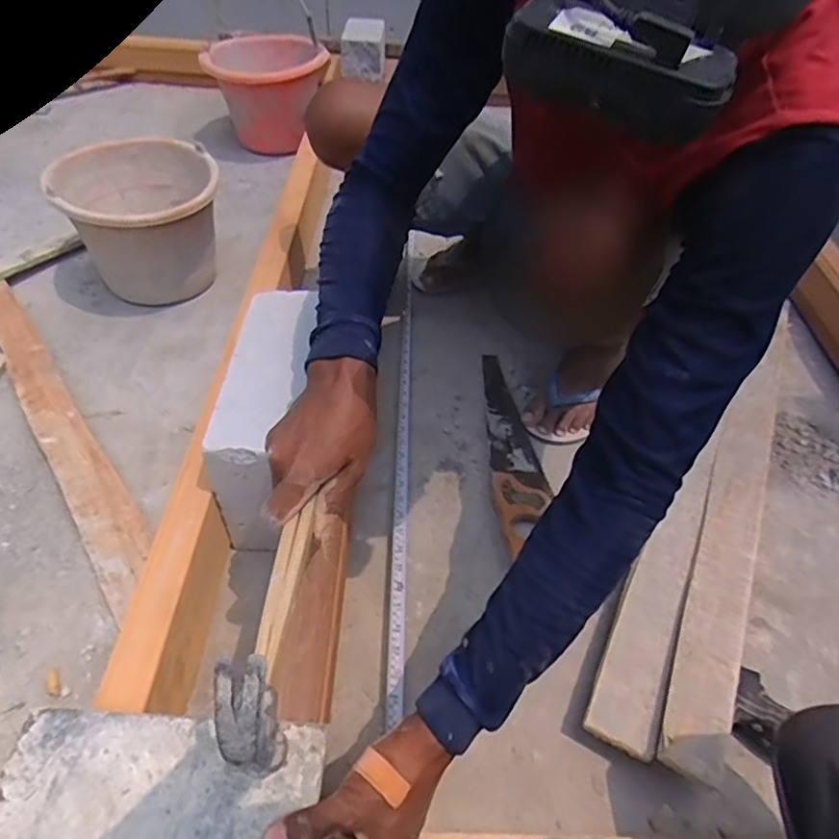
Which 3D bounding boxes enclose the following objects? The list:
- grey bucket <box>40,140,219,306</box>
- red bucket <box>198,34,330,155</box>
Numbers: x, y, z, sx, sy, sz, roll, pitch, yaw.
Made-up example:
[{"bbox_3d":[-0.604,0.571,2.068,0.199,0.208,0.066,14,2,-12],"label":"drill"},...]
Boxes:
[{"bbox_3d":[-0.473,-0.337,1.050,0.240,0.189,0.261,2,48,-2],"label":"grey bucket"},{"bbox_3d":[-0.363,-0.796,1.467,0.269,0.179,0.288,2,48,-2],"label":"red bucket"}]

